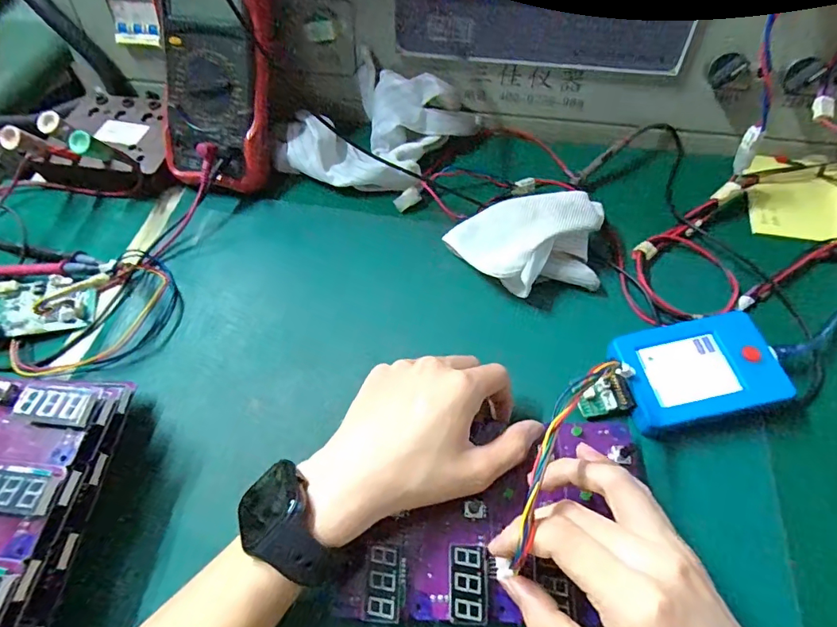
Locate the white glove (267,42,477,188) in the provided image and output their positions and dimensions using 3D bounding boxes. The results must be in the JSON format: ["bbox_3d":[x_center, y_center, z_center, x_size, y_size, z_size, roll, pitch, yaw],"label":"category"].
[{"bbox_3d":[-0.045,-0.179,0.450,0.171,0.062,0.118,16,61,12],"label":"white glove"}]

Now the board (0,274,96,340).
[{"bbox_3d":[-0.326,-0.004,0.389,0.103,0.021,0.052,-14,59,-6],"label":"board"}]

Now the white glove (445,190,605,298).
[{"bbox_3d":[0.089,-0.053,0.380,0.125,0.049,0.074,-6,59,-1],"label":"white glove"}]

